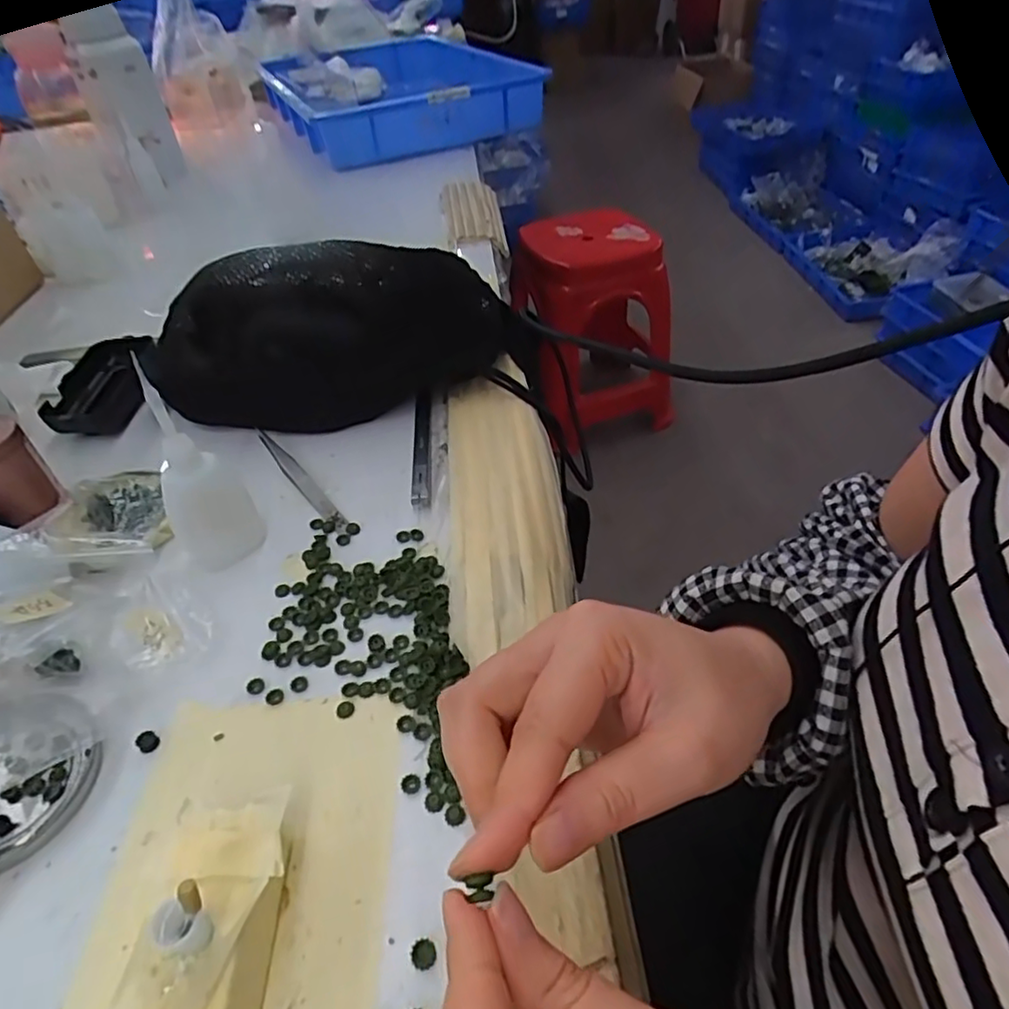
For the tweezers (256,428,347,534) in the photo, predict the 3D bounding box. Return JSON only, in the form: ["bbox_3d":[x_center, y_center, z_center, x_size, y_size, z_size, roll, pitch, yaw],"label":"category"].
[{"bbox_3d":[-0.139,-0.021,0.419,0.013,0.007,0.132,-29,50,-25],"label":"tweezers"}]

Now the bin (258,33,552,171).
[{"bbox_3d":[-0.196,-0.709,1.087,0.387,0.082,0.534,-19,46,-16],"label":"bin"}]

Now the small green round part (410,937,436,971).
[{"bbox_3d":[-0.029,0.159,0.225,0.009,0.004,0.009,-1,44,1],"label":"small green round part"}]

